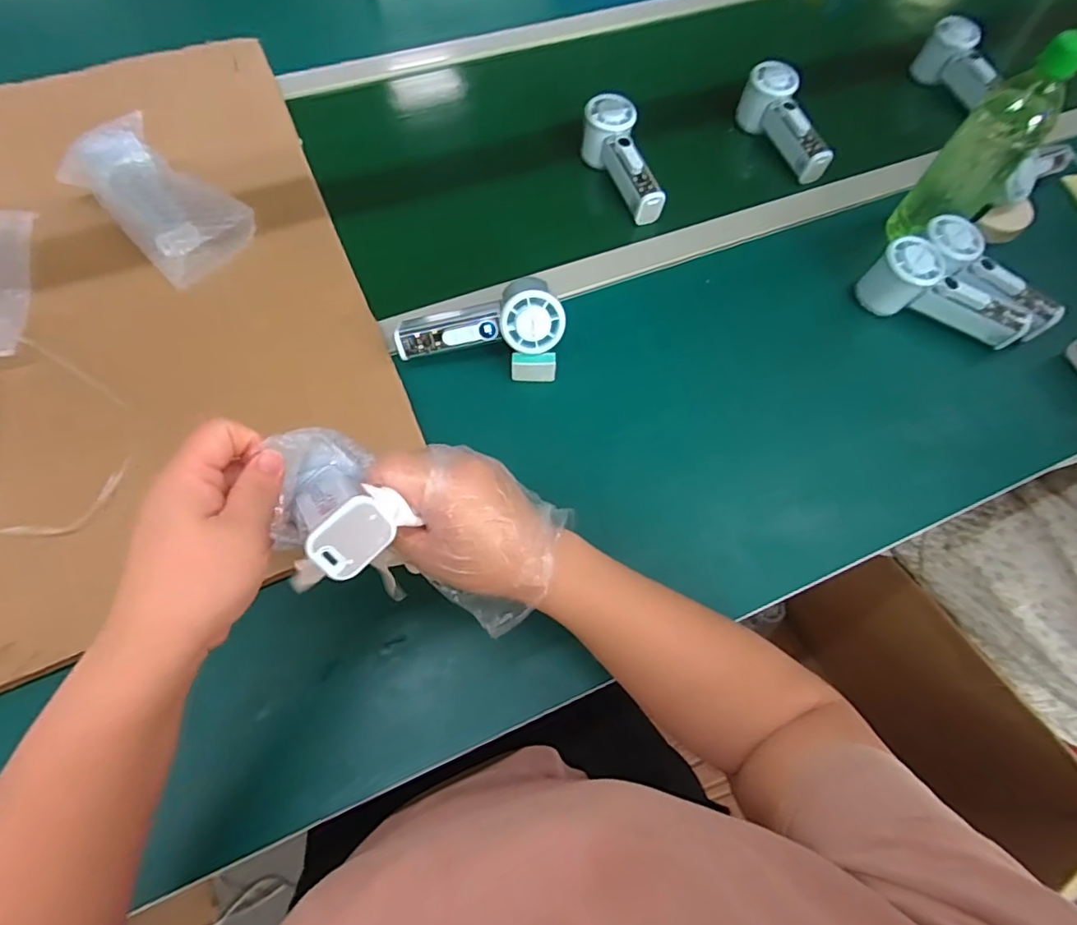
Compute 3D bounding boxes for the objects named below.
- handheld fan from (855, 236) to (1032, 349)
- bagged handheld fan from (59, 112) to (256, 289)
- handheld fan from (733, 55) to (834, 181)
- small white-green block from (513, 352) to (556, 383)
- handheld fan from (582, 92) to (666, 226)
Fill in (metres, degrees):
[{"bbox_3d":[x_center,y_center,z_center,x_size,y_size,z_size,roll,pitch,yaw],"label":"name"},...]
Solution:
[{"bbox_3d":[0.412,-0.168,0.576,0.158,0.067,0.048,24,65,-4],"label":"handheld fan"},{"bbox_3d":[-0.399,-0.276,0.582,0.203,0.049,0.104,41,69,4],"label":"bagged handheld fan"},{"bbox_3d":[0.300,-0.414,0.679,0.057,0.059,0.148,-13,65,-8],"label":"handheld fan"},{"bbox_3d":[-0.004,-0.088,0.519,0.042,0.028,0.012,-3,32,-1],"label":"small white-green block"},{"bbox_3d":[0.095,-0.345,0.632,0.056,0.056,0.151,-13,65,-8],"label":"handheld fan"}]

